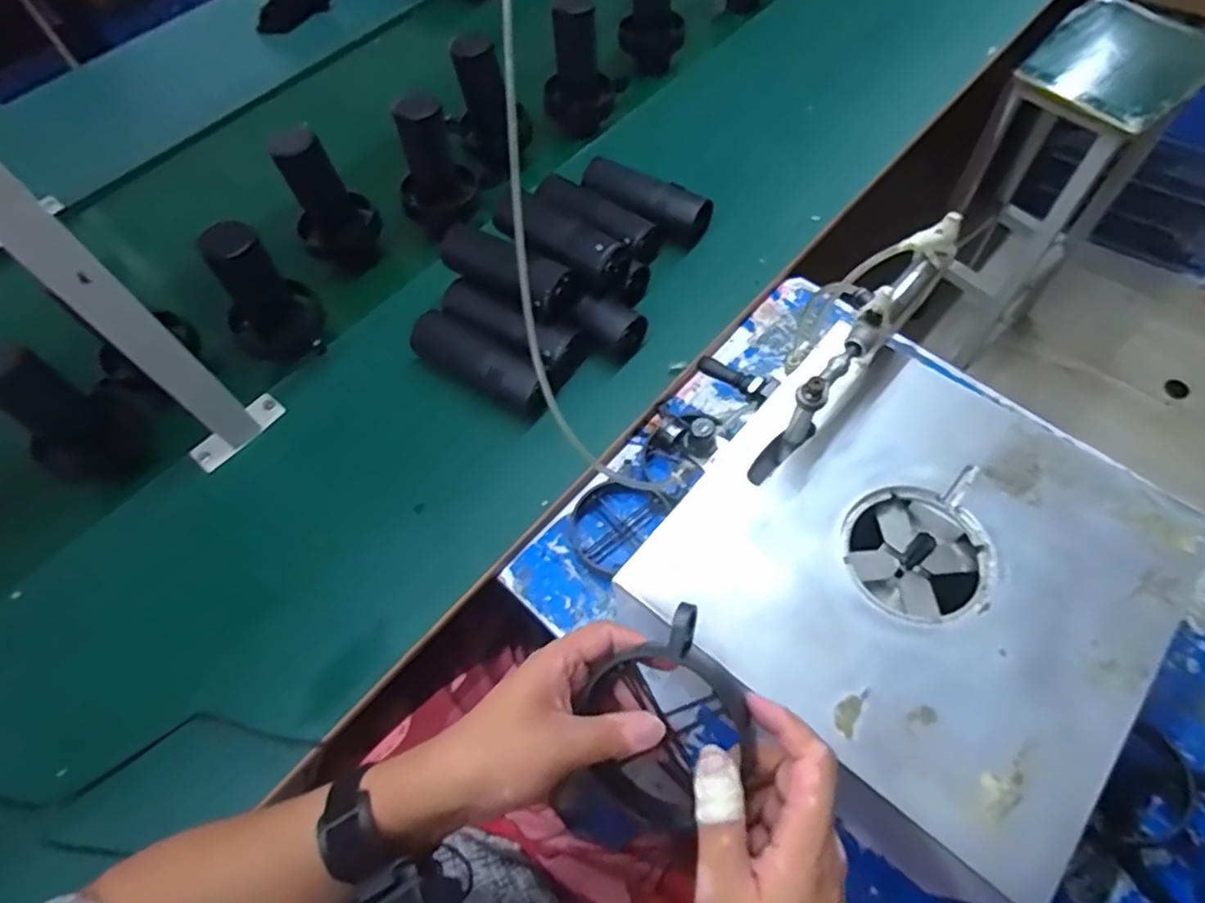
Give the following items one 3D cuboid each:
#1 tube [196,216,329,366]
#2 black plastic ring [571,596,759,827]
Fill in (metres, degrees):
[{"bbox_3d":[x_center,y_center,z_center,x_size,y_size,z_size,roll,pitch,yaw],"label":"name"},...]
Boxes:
[{"bbox_3d":[-0.358,-0.166,0.688,0.094,0.135,0.094,-36,64,-15],"label":"tube"},{"bbox_3d":[0.037,0.164,0.385,0.098,0.131,0.024,42,25,12],"label":"black plastic ring"}]

